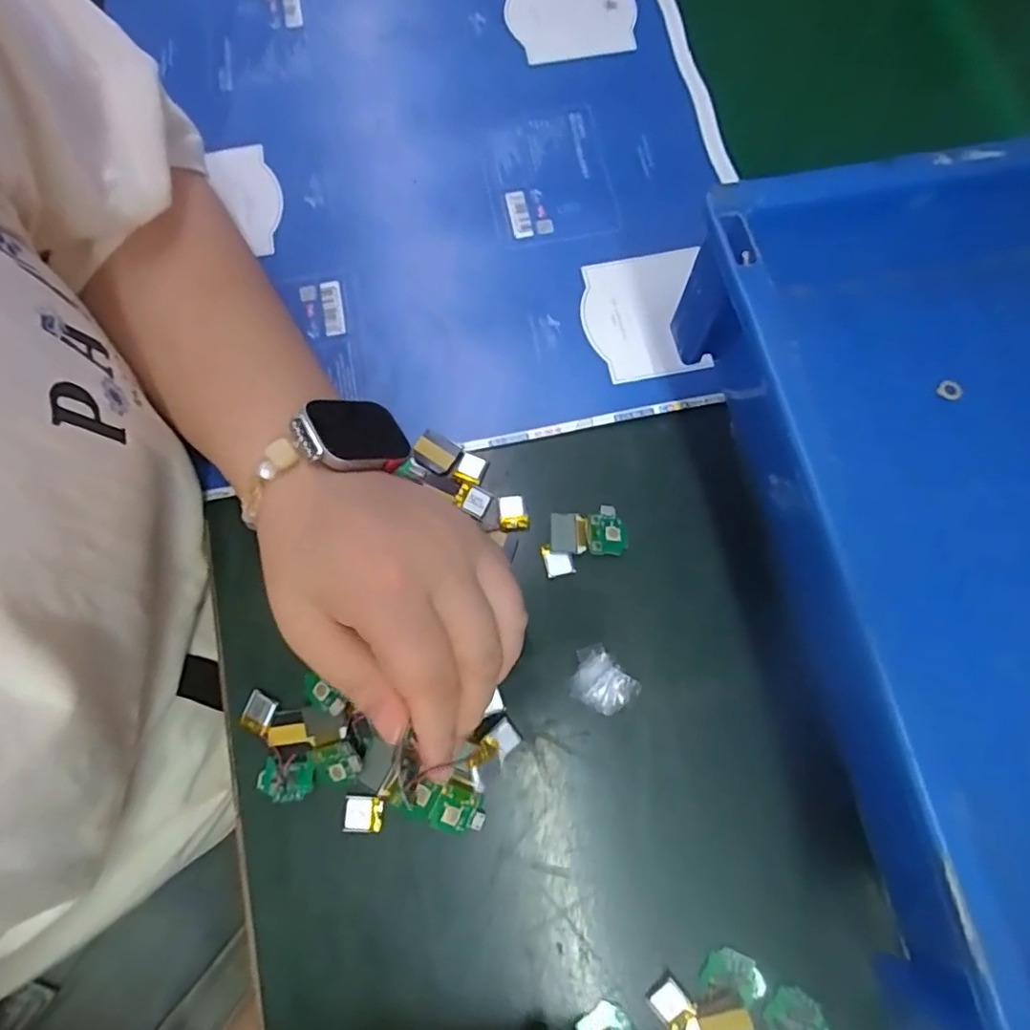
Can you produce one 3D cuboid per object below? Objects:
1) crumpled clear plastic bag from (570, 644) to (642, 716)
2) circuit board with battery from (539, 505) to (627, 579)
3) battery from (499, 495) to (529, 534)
[{"bbox_3d":[0.040,0.080,0.293,0.026,0.004,0.032,-44,78,-10],"label":"crumpled clear plastic bag"},{"bbox_3d":[0.033,0.011,0.311,0.044,0.004,0.030,-20,75,-5],"label":"circuit board with battery"},{"bbox_3d":[-0.001,-0.001,0.314,0.015,0.004,0.019,-10,75,-2],"label":"battery"}]

